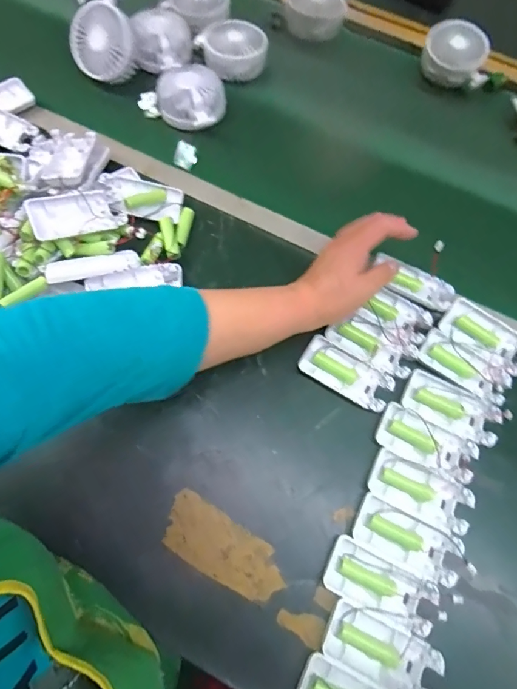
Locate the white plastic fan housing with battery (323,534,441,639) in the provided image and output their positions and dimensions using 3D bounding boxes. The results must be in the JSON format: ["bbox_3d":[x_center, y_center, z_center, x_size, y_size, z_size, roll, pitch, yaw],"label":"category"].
[{"bbox_3d":[0.107,0.210,0.358,0.095,0.018,0.044,26,69,7],"label":"white plastic fan housing with battery"}]

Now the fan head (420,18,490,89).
[{"bbox_3d":[0.296,-0.428,0.612,0.104,0.059,0.060,30,70,9],"label":"fan head"}]

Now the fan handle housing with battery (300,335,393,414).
[{"bbox_3d":[0.092,0.029,0.428,0.096,0.013,0.044,30,70,9],"label":"fan handle housing with battery"}]

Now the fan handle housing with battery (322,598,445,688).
[{"bbox_3d":[0.103,0.253,0.339,0.094,0.016,0.047,25,69,7],"label":"fan handle housing with battery"}]

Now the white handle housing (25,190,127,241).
[{"bbox_3d":[-0.197,-0.142,0.446,0.093,0.018,0.048,-18,83,-25],"label":"white handle housing"}]

